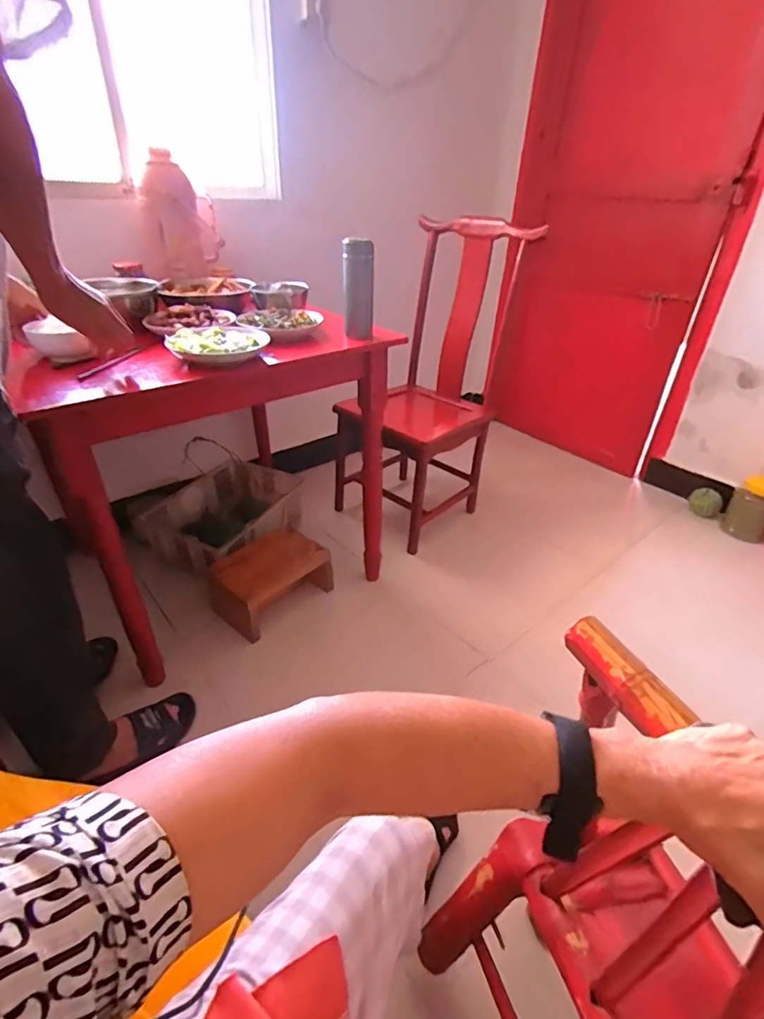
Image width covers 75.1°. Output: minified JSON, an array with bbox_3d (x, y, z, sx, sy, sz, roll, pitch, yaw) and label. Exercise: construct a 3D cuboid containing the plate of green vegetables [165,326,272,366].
[{"bbox_3d":[-0.313,-0.317,0.958,0.190,0.044,0.173,-12,36,-18],"label":"plate of green vegetables"}]

